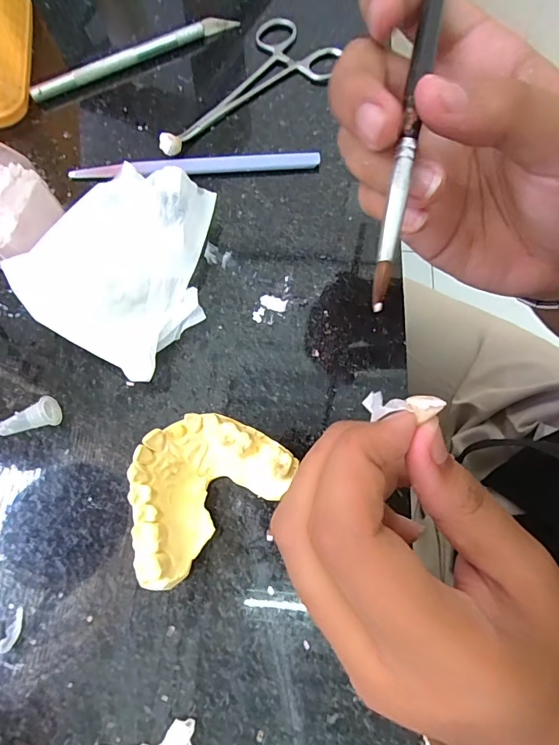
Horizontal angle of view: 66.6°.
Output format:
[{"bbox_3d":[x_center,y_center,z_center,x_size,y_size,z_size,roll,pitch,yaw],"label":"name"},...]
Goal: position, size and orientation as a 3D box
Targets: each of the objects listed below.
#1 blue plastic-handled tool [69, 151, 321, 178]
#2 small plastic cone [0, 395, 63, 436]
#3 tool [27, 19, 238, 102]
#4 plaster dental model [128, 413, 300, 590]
[{"bbox_3d":[-0.047,-0.118,0.240,0.138,0.005,0.010,-3,71,-2],"label":"blue plastic-handled tool"},{"bbox_3d":[-0.112,0.020,0.190,0.026,0.010,0.013,-12,71,-5],"label":"small plastic cone"},{"bbox_3d":[-0.088,-0.199,0.267,0.137,0.009,0.007,-30,74,-11],"label":"tool"},{"bbox_3d":[-0.033,0.044,0.173,0.066,0.027,0.047,-38,75,-13],"label":"plaster dental model"}]

